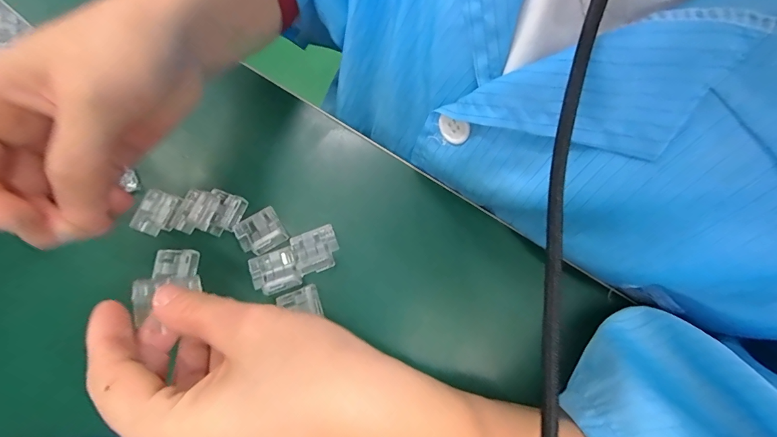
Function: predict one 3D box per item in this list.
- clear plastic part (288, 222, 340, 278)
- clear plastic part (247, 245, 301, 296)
[{"bbox_3d":[-0.047,0.020,0.236,0.029,0.005,0.026,-20,76,-6],"label":"clear plastic part"},{"bbox_3d":[-0.072,0.033,0.231,0.029,0.007,0.027,-19,76,-6],"label":"clear plastic part"}]

